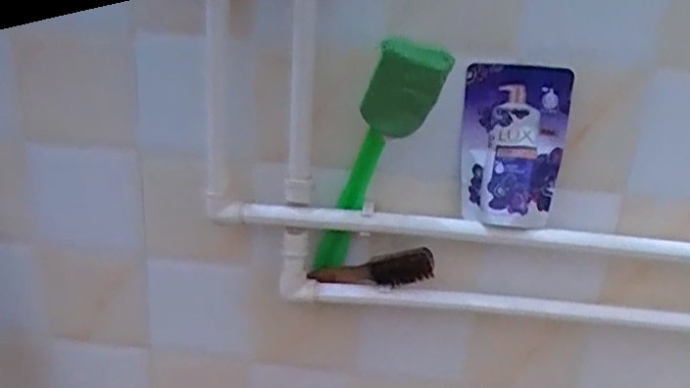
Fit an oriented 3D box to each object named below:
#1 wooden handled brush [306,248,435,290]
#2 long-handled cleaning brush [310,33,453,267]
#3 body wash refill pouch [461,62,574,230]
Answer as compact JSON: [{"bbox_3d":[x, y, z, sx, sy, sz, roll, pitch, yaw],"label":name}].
[{"bbox_3d":[0.034,0.100,0.758,0.158,0.050,0.022,-9,15,16],"label":"wooden handled brush"},{"bbox_3d":[0.030,-0.040,0.698,0.077,0.328,0.045,-10,51,-31],"label":"long-handled cleaning brush"},{"bbox_3d":[0.194,-0.054,0.699,0.117,0.176,0.048,9,21,14],"label":"body wash refill pouch"}]

